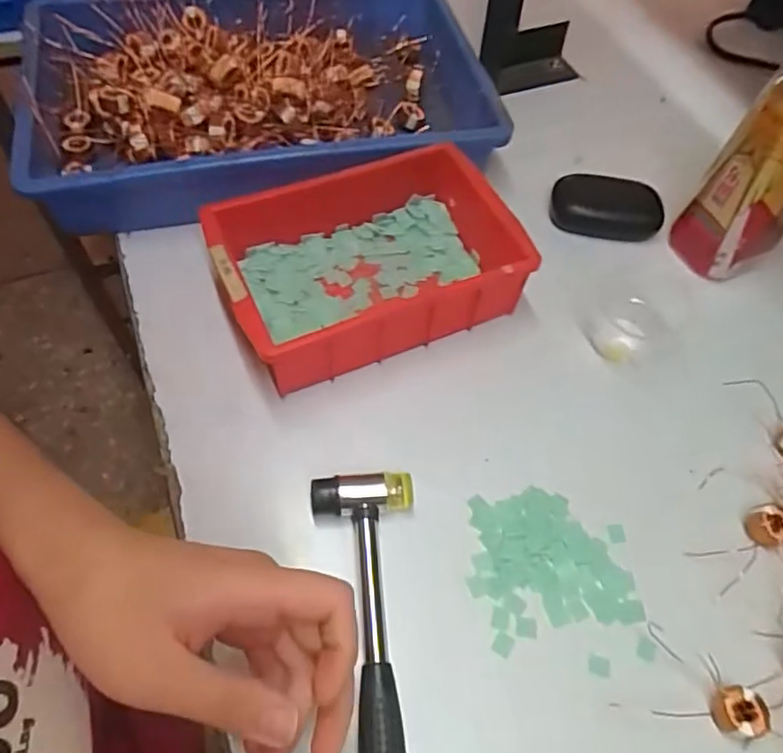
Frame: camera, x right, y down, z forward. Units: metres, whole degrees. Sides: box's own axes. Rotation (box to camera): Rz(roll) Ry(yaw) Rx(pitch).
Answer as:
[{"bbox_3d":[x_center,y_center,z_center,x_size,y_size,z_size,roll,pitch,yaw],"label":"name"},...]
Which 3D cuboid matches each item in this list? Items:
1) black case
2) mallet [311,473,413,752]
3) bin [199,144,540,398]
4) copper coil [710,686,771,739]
[{"bbox_3d":[0.179,-0.140,0.505,0.088,0.029,0.048,10,59,3],"label":"black case"},{"bbox_3d":[-0.009,0.164,0.308,0.055,0.026,0.233,-3,56,-3],"label":"mallet"},{"bbox_3d":[-0.017,-0.076,0.431,0.191,0.078,0.130,-20,62,-14],"label":"bin"},{"bbox_3d":[0.181,0.175,0.316,0.024,0.013,0.022,1,59,-2],"label":"copper coil"}]

